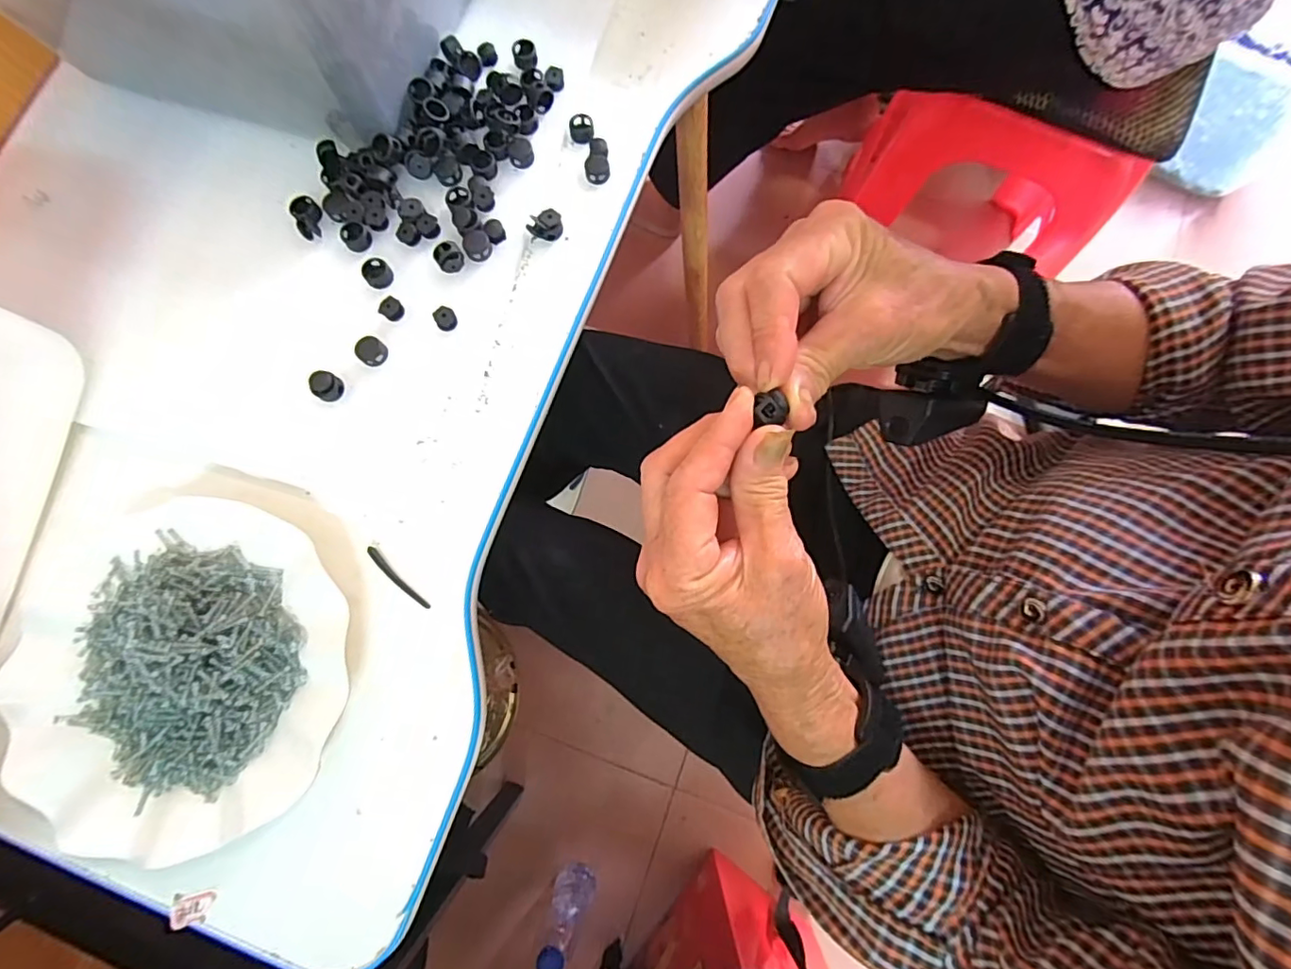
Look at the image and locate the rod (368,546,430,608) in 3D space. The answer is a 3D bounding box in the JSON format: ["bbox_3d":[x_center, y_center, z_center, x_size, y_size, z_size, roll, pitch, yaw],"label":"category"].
[{"bbox_3d":[-0.147,0.056,0.327,0.051,0.004,0.006,43,81,6],"label":"rod"}]

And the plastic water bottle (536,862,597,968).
[{"bbox_3d":[-0.108,0.603,0.757,0.059,0.222,0.063,9,78,2],"label":"plastic water bottle"}]

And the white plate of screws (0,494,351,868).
[{"bbox_3d":[-0.256,0.099,0.296,0.167,0.042,0.182,0,79,-1],"label":"white plate of screws"}]

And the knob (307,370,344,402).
[{"bbox_3d":[-0.195,-0.060,0.340,0.015,0.016,0.016,0,79,-1],"label":"knob"}]

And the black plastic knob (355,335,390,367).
[{"bbox_3d":[-0.171,-0.083,0.345,0.017,0.008,0.017,0,79,-1],"label":"black plastic knob"}]

